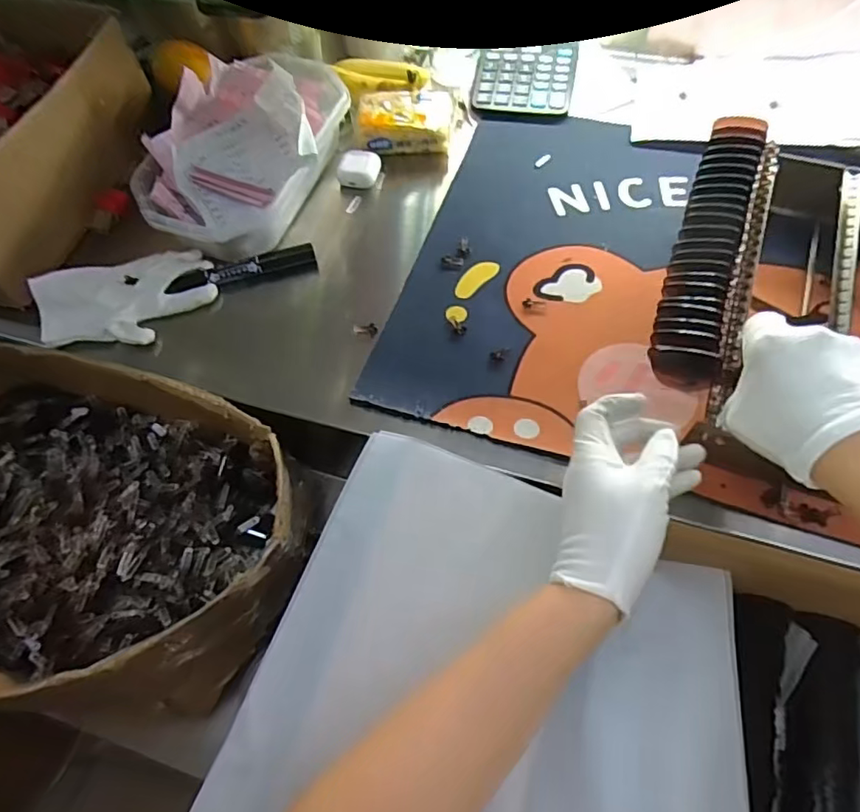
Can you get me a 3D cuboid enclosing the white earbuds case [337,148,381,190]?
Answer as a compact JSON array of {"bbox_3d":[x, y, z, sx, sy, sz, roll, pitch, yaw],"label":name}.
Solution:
[{"bbox_3d":[-0.077,-0.269,0.654,0.044,0.026,0.047,15,64,11],"label":"white earbuds case"}]

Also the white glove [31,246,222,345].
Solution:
[{"bbox_3d":[-0.306,-0.107,0.580,0.171,0.021,0.111,-19,62,-7],"label":"white glove"}]

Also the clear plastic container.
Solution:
[{"bbox_3d":[-0.194,-0.278,0.617,0.180,0.086,0.268,7,62,7],"label":"clear plastic container"}]

